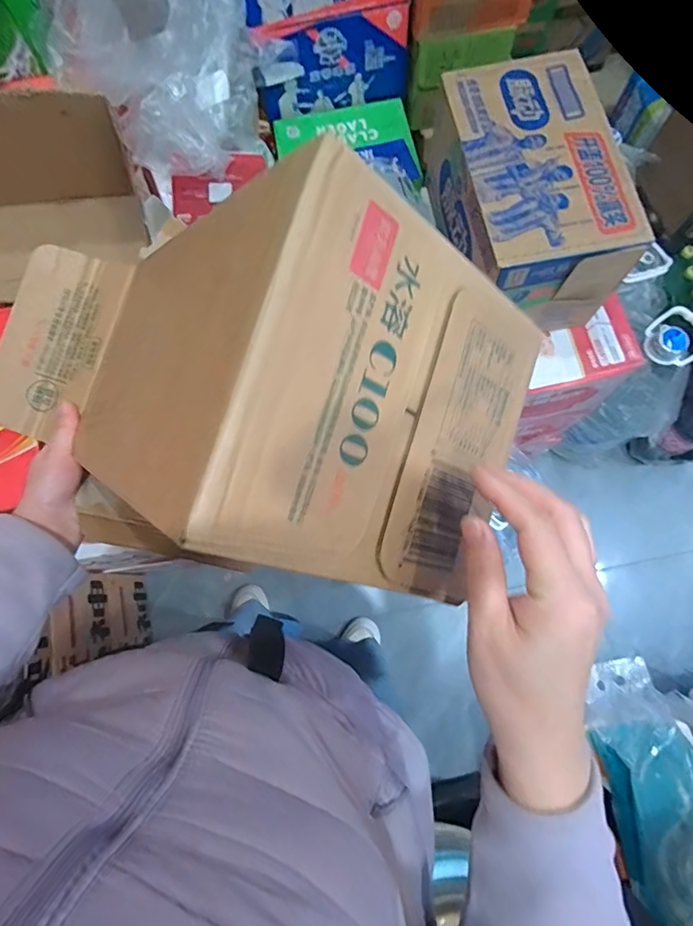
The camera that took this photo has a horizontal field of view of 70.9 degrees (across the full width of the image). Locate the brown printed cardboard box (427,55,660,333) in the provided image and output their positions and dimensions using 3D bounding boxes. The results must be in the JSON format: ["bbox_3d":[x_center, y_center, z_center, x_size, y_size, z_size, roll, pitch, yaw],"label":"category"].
[{"bbox_3d":[0.282,-0.425,0.781,0.218,0.170,0.361,-11,76,-2],"label":"brown printed cardboard box"}]

